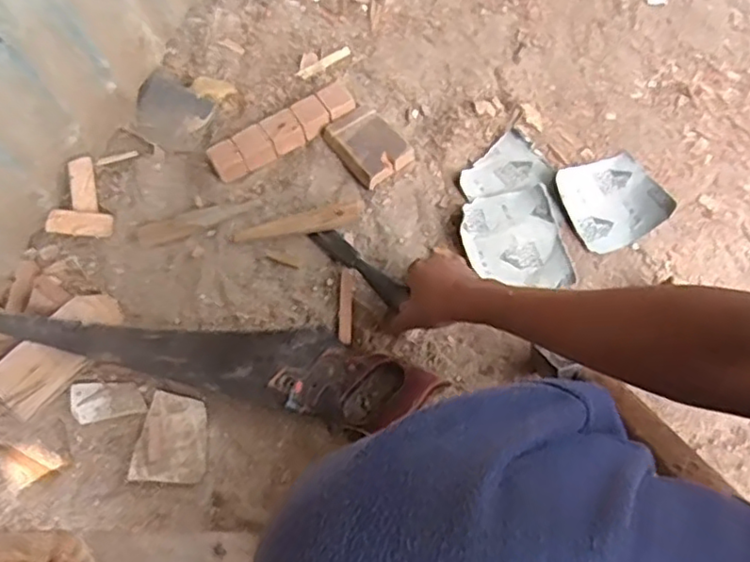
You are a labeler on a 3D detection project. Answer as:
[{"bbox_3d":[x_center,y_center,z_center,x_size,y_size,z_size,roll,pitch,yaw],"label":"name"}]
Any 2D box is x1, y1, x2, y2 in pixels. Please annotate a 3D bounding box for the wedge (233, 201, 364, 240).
[{"bbox_3d":[-0.087,-0.067,0.742,0.150,0.008,0.027,-14,66,-7],"label":"wedge"}]

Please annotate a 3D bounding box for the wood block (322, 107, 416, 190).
[{"bbox_3d":[-0.009,-0.166,0.782,0.073,0.031,0.097,-39,71,-17],"label":"wood block"}]

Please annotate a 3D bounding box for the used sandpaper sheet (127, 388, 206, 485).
[{"bbox_3d":[-0.200,0.153,0.635,0.065,0.011,0.085,6,65,2],"label":"used sandpaper sheet"}]

